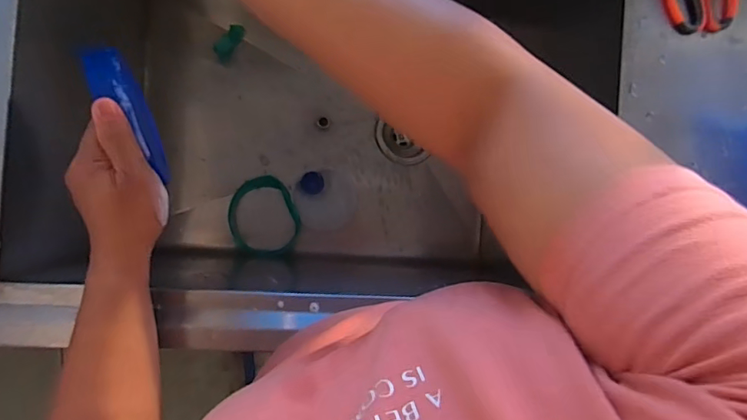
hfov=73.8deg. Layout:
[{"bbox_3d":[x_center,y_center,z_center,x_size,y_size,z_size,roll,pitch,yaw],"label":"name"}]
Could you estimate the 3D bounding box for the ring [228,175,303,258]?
[{"bbox_3d":[-0.187,0.012,0.853,0.116,0.021,0.134,-10,92,-9],"label":"ring"}]

